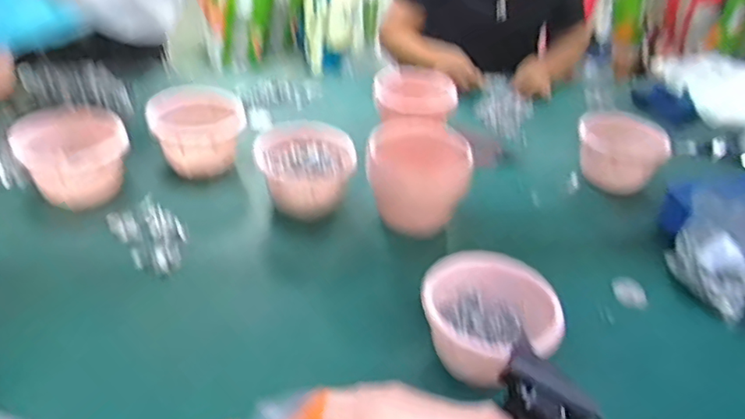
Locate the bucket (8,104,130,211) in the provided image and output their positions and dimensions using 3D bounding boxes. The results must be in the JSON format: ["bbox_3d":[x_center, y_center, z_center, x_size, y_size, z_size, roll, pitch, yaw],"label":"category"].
[{"bbox_3d":[-0.446,-0.081,0.863,0.148,0.100,0.129,-14,40,-26],"label":"bucket"}]

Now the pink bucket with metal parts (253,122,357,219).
[{"bbox_3d":[-0.105,-0.053,0.912,0.152,0.096,0.135,2,35,-6],"label":"pink bucket with metal parts"}]

